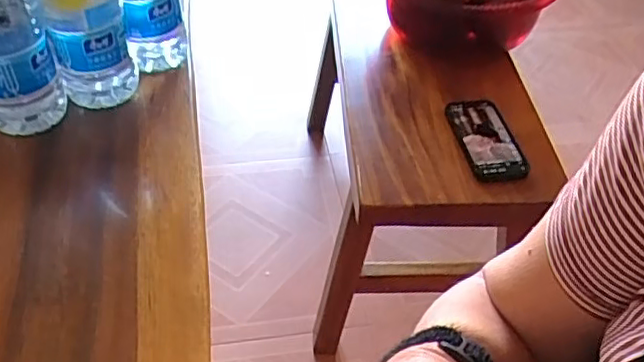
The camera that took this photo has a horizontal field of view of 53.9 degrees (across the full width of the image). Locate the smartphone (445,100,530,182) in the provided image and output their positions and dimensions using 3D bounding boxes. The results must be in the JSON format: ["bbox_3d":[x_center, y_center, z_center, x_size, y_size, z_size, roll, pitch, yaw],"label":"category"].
[{"bbox_3d":[0.242,-0.063,0.933,0.080,0.017,0.174,-5,44,-8],"label":"smartphone"}]

